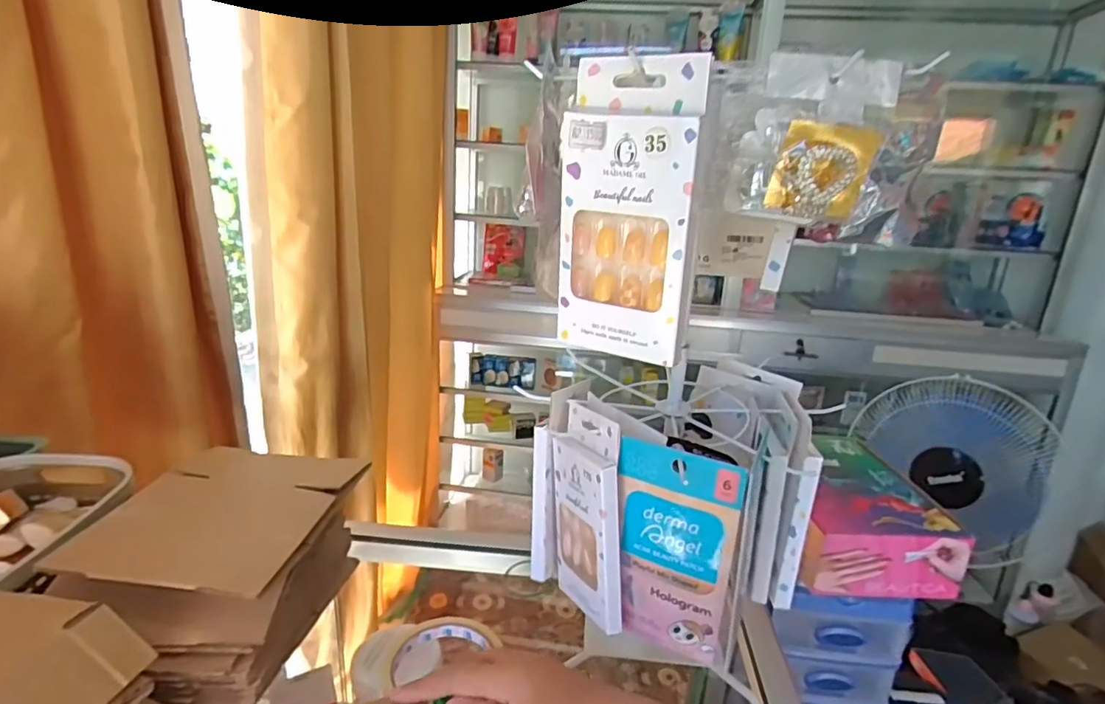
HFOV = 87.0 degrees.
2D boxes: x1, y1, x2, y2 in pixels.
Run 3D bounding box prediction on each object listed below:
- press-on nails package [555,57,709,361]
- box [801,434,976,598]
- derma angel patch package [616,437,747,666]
[{"bbox_3d":[0.037,-0.068,0.288,0.072,0.141,0.014,13,20,28],"label":"press-on nails package"},{"bbox_3d":[0.312,0.166,0.629,0.134,0.067,0.209,3,17,0],"label":"box"},{"bbox_3d":[0.078,0.129,0.377,0.081,0.140,0.012,9,18,19],"label":"derma angel patch package"}]

